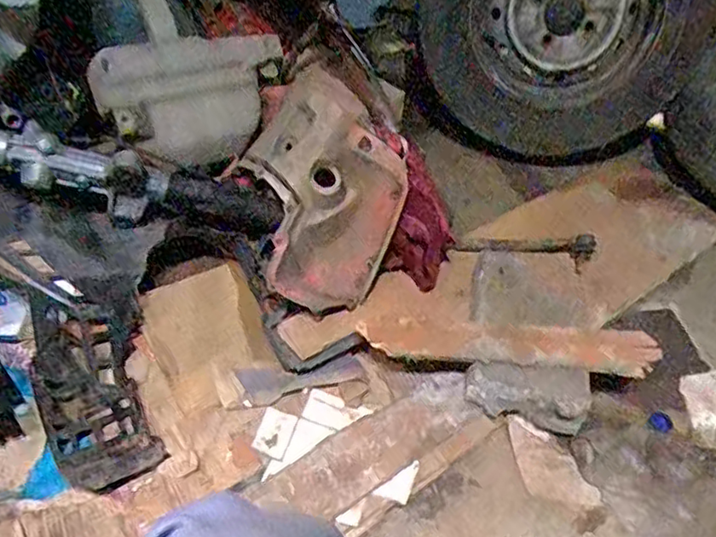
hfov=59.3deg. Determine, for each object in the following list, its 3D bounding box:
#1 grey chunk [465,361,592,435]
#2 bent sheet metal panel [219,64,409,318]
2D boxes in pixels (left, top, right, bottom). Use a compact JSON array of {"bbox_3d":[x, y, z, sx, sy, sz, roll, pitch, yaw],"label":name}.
[{"bbox_3d":[0.227,0.171,0.855,0.159,0.082,0.033,8,3,5],"label":"grey chunk"},{"bbox_3d":[-0.046,-0.123,0.984,0.232,0.354,0.094,-8,6,-4],"label":"bent sheet metal panel"}]

